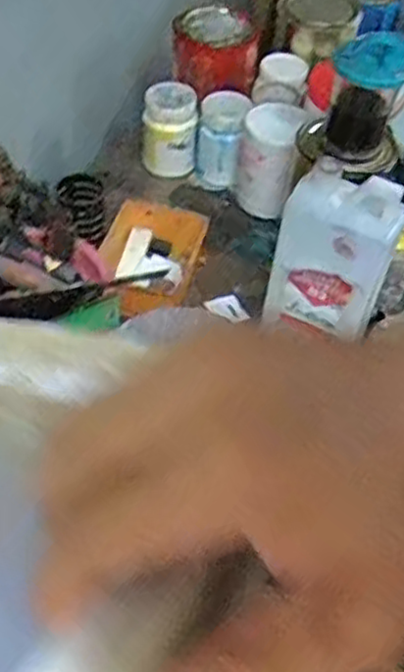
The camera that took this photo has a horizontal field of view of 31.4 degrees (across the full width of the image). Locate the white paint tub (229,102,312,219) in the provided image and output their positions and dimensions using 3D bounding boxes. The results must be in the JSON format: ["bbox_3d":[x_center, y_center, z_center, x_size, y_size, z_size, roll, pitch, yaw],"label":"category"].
[{"bbox_3d":[0.078,-0.204,0.851,0.072,0.113,0.089,12,51,6],"label":"white paint tub"}]

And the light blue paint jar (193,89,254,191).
[{"bbox_3d":[0.023,-0.238,0.890,0.062,0.108,0.066,5,51,-1],"label":"light blue paint jar"}]

